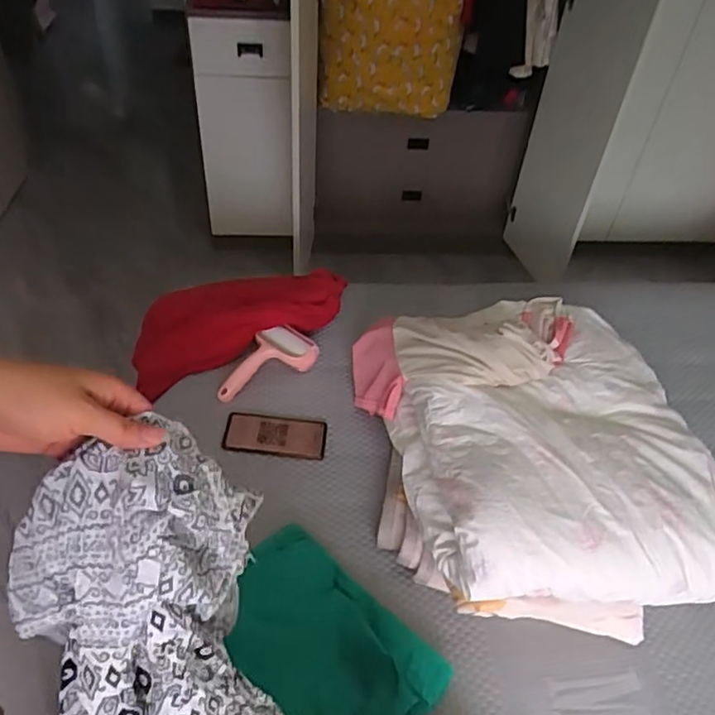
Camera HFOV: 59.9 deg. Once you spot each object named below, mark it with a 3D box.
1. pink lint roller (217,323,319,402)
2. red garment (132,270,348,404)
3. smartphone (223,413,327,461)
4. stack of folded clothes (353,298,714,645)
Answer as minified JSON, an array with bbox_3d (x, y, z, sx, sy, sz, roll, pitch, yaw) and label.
[{"bbox_3d":[-0.165,0.006,1.073,0.179,0.062,0.079,-19,50,-24],"label":"pink lint roller"},{"bbox_3d":[-0.212,-0.074,1.115,0.403,0.073,0.165,-24,51,-24],"label":"red garment"},{"bbox_3d":[-0.130,0.122,0.988,0.157,0.011,0.075,4,45,-3],"label":"smartphone"},{"bbox_3d":[0.242,0.120,0.892,0.434,0.206,0.486,-4,46,-7],"label":"stack of folded clothes"}]

